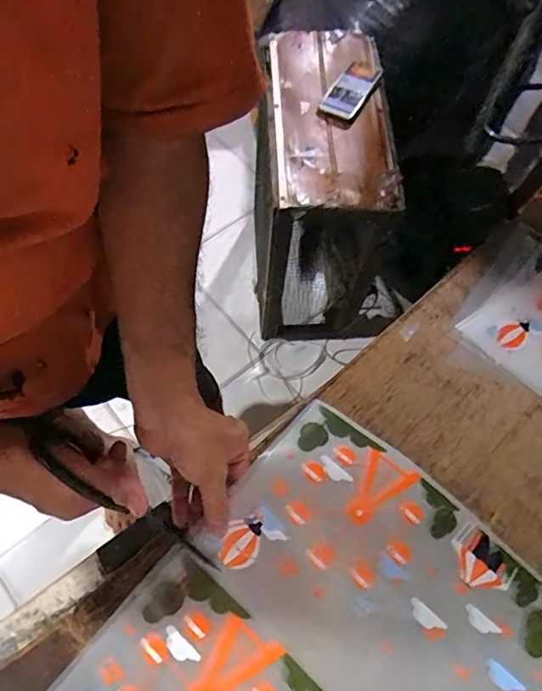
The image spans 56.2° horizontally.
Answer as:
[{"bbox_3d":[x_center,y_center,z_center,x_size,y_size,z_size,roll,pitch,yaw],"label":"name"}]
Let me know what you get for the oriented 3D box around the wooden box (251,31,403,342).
[{"bbox_3d":[0.108,-0.326,1.249,0.277,0.597,0.448,-5,66,-7],"label":"wooden box"}]

